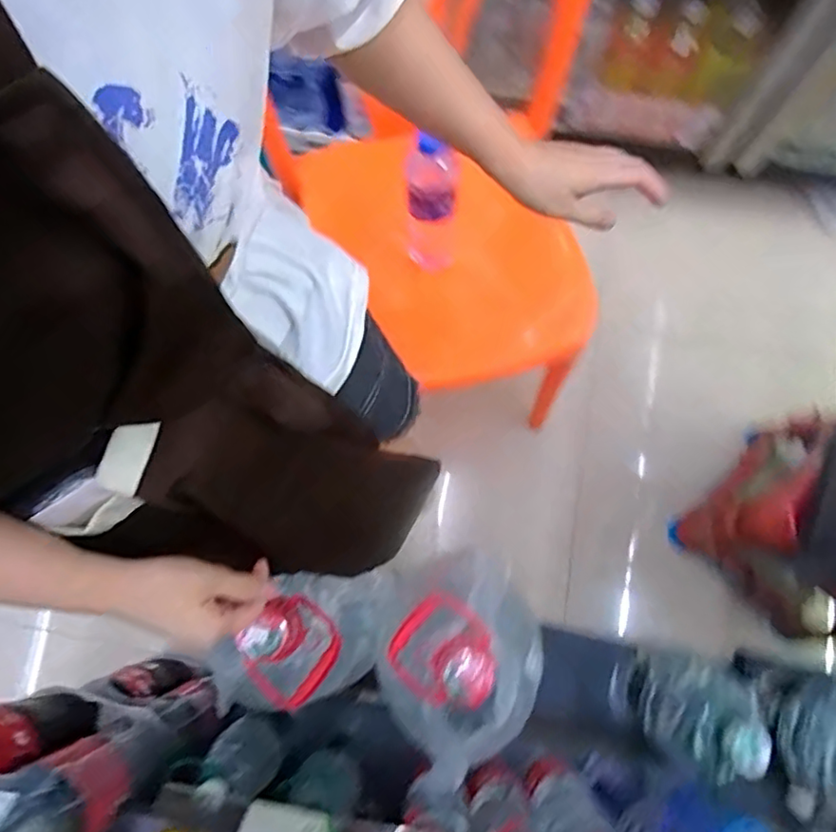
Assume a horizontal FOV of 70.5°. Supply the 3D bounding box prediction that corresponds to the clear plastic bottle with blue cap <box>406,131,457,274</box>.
[{"bbox_3d":[0.015,-0.252,0.712,0.057,0.227,0.062,4,76,2],"label":"clear plastic bottle with blue cap"}]

